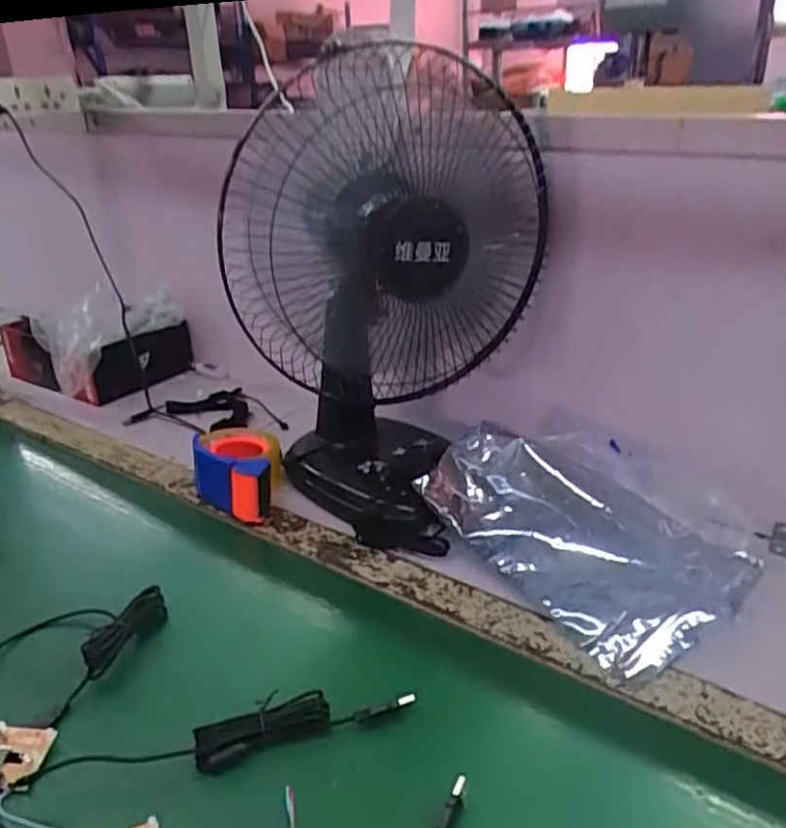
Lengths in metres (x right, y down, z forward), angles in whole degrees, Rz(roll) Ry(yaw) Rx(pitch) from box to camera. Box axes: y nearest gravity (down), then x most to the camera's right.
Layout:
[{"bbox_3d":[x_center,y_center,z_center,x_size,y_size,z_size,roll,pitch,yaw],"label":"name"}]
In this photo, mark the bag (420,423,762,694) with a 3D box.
[{"bbox_3d":[0.204,0.100,0.693,0.235,0.086,0.284,-16,29,-30],"label":"bag"}]

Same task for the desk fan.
[{"bbox_3d":[0.005,-0.109,0.728,0.266,0.427,0.230,5,26,11],"label":"desk fan"}]

